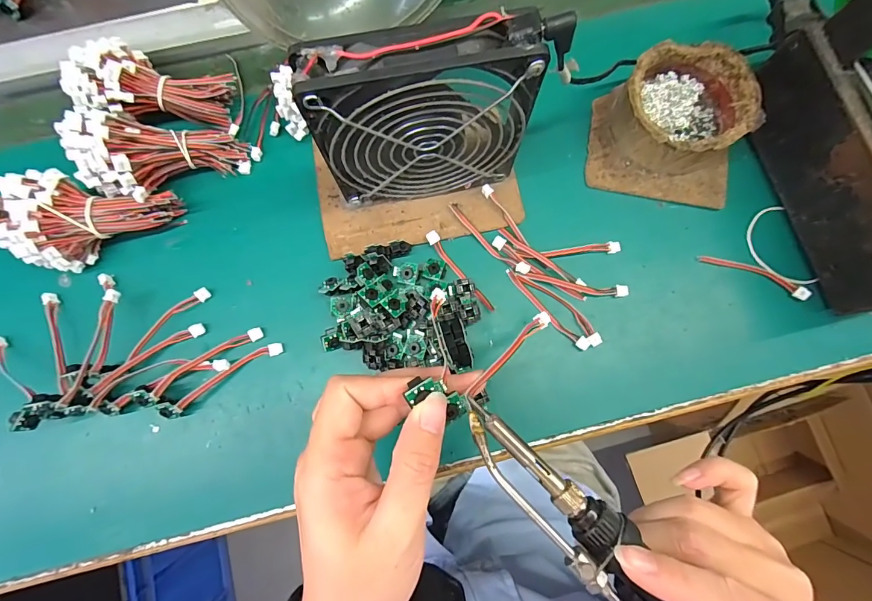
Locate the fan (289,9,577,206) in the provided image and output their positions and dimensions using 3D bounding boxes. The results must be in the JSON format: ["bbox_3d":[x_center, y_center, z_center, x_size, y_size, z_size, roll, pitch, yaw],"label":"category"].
[{"bbox_3d":[-0.002,-0.100,0.237,0.126,0.131,0.027,-10,80,-2],"label":"fan"}]

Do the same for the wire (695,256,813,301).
[{"bbox_3d":[0.226,-0.020,0.285,0.074,0.008,0.011,25,81,5],"label":"wire"}]

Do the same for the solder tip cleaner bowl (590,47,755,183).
[{"bbox_3d":[0.176,-0.137,0.287,0.084,0.041,0.081,0,80,0],"label":"solder tip cleaner bowl"}]

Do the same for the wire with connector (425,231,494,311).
[{"bbox_3d":[0.017,-0.020,0.283,0.008,0.007,0.069,-38,82,-6],"label":"wire with connector"}]

